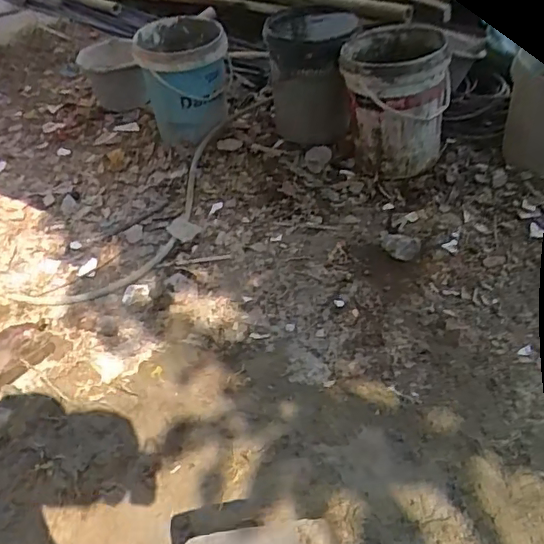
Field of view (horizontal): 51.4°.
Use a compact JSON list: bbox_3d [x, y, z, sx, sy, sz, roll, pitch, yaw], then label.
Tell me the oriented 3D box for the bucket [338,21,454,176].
[{"bbox_3d":[0.367,-0.503,1.712,0.284,0.387,0.326,1,42,10],"label":"bucket"}]

